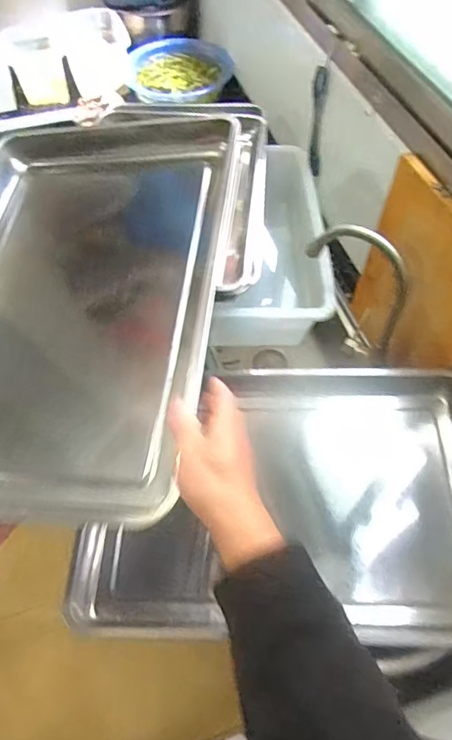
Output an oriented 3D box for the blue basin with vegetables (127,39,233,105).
[{"bbox_3d":[-0.125,-0.803,1.330,0.277,0.079,0.225,1,58,1],"label":"blue basin with vegetables"}]

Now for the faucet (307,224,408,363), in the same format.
[{"bbox_3d":[0.234,-0.148,0.869,0.189,0.278,0.060,34,64,20],"label":"faucet"}]

